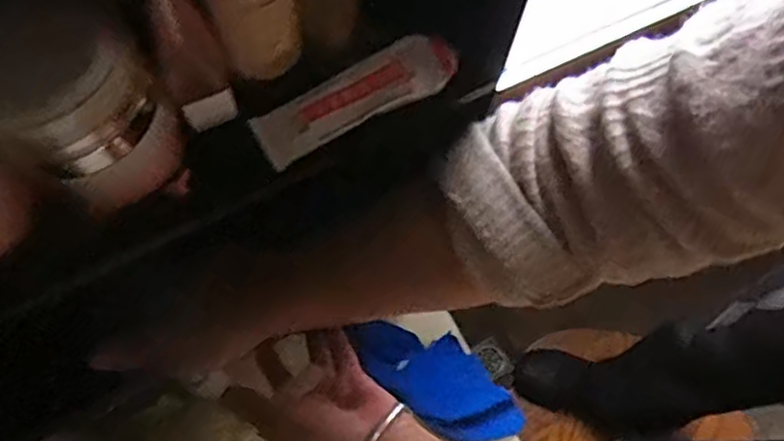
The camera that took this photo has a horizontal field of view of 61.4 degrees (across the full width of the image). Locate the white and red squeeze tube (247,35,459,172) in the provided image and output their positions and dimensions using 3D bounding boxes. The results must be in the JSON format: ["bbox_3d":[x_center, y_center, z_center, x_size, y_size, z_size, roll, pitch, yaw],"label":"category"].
[{"bbox_3d":[-0.016,-0.054,0.282,0.088,0.014,0.029,-28,75,-11],"label":"white and red squeeze tube"}]

